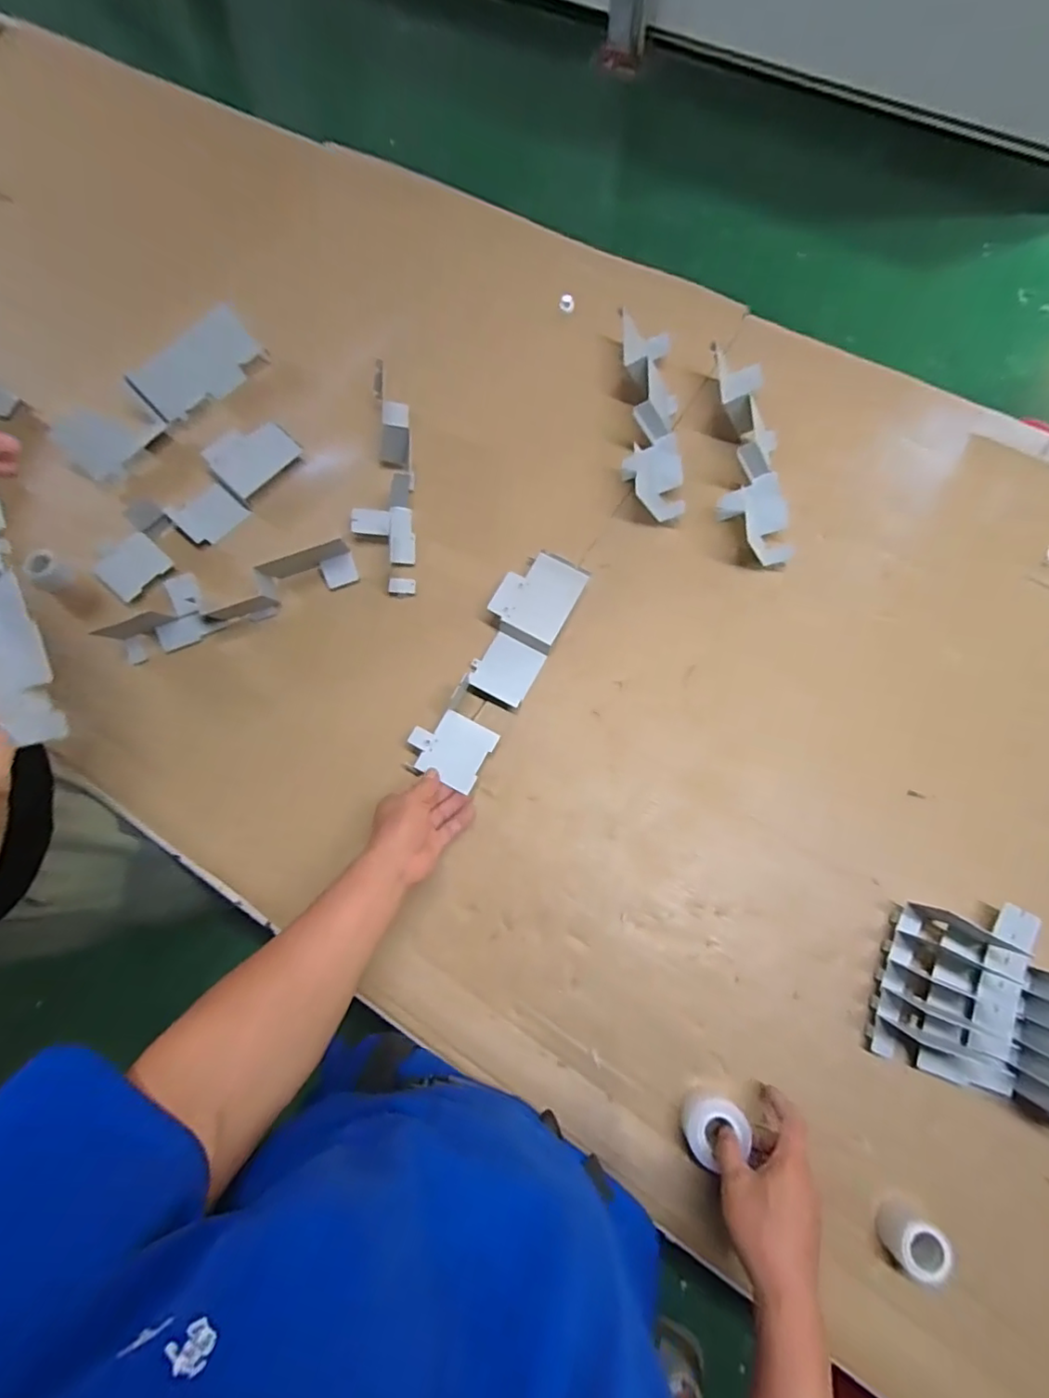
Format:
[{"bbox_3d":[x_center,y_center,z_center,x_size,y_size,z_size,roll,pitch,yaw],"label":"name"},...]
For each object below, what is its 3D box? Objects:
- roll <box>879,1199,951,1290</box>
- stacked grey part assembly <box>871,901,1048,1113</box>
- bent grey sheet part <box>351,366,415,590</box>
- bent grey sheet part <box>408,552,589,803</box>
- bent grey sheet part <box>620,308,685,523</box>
[{"bbox_3d":[0.354,0.492,0.508,0.042,0.036,0.044,-1,73,2],"label":"roll"},{"bbox_3d":[0.533,0.316,0.546,0.324,0.091,0.176,17,74,7],"label":"stacked grey part assembly"},{"bbox_3d":[-0.192,-0.297,0.778,0.078,0.081,0.315,-2,73,1],"label":"bent grey sheet part"},{"bbox_3d":[-0.030,-0.039,0.703,0.094,0.046,0.310,27,76,10],"label":"bent grey sheet part"},{"bbox_3d":[0.176,-0.394,0.786,0.081,0.084,0.313,0,73,2],"label":"bent grey sheet part"}]

